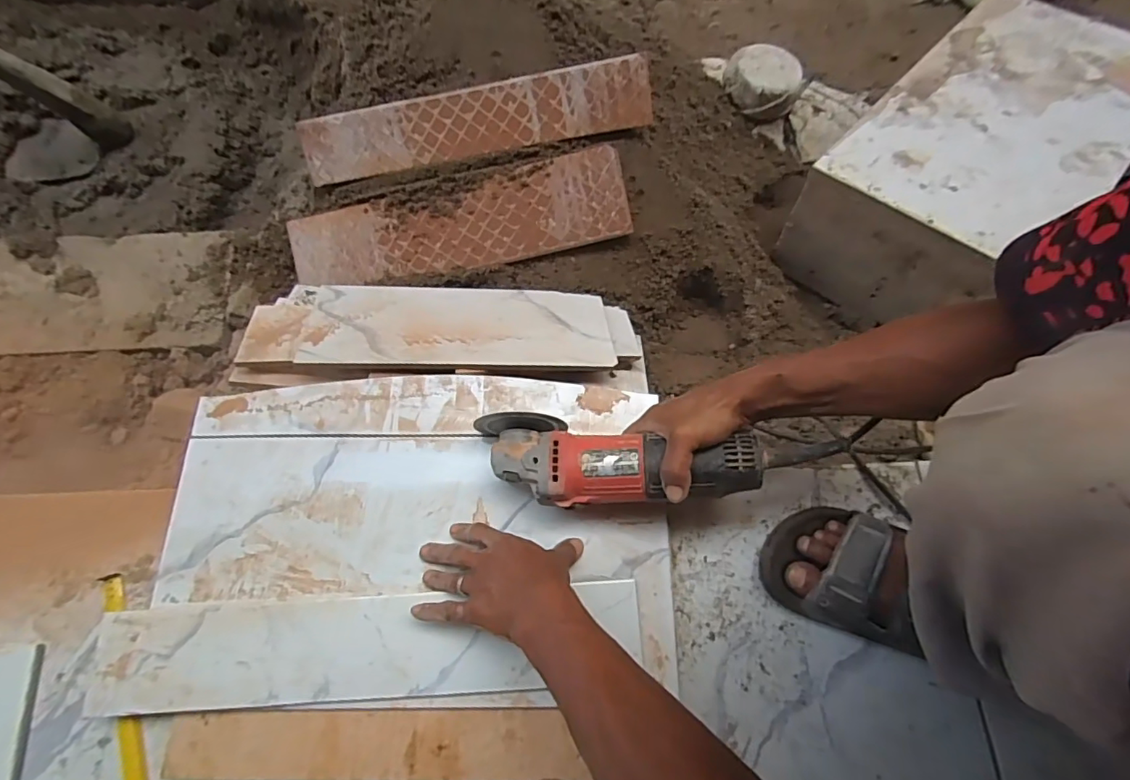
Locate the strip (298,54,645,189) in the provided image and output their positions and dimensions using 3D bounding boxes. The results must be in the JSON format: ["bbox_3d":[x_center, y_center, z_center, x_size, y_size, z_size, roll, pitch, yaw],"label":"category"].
[{"bbox_3d":[-0.130,-0.376,0.725,0.494,0.018,0.086,-7,108,6],"label":"strip"}]

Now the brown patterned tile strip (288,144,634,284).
[{"bbox_3d":[-0.161,-0.234,0.753,0.493,0.010,0.126,-10,93,7],"label":"brown patterned tile strip"}]

